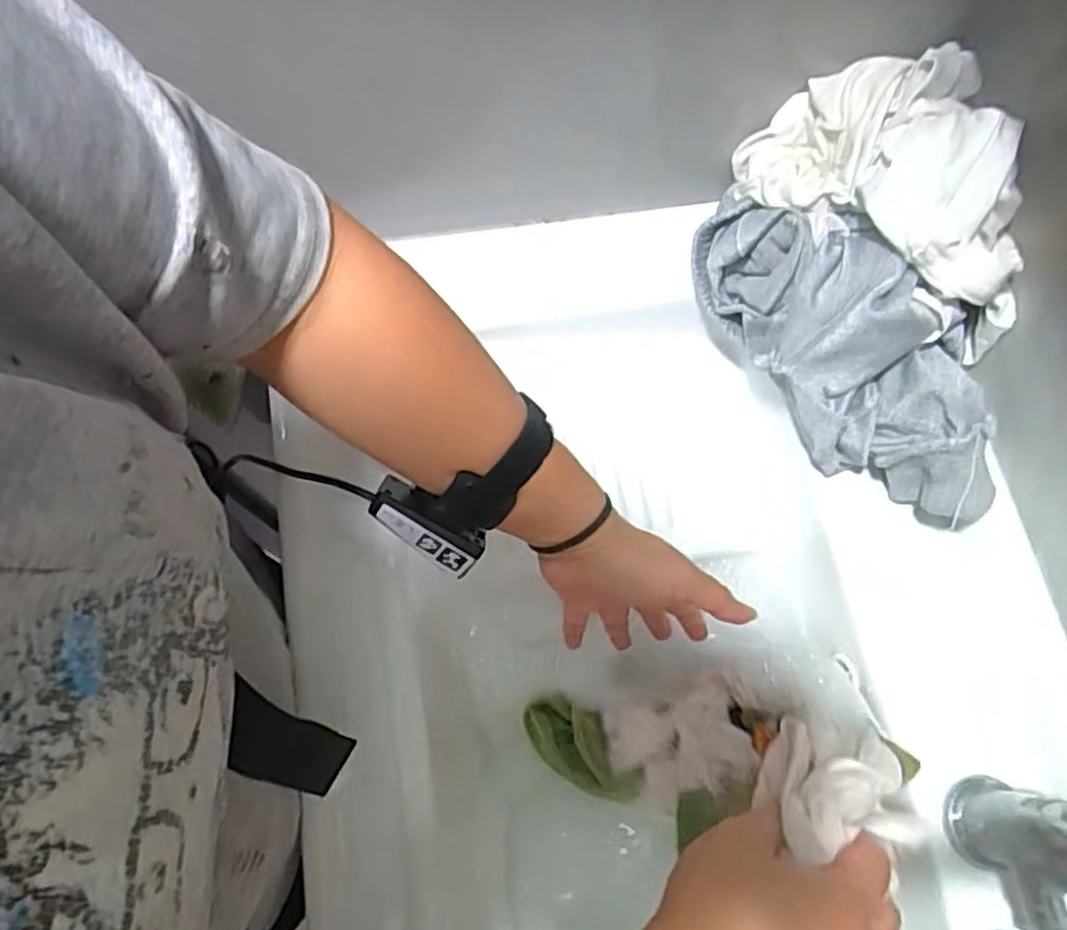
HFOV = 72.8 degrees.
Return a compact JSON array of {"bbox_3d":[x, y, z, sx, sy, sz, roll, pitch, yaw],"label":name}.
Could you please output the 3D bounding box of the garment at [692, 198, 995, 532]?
[{"bbox_3d":[0.193,-0.072,0.455,0.083,0.102,0.244,-29,75,-11],"label":"garment"}]

